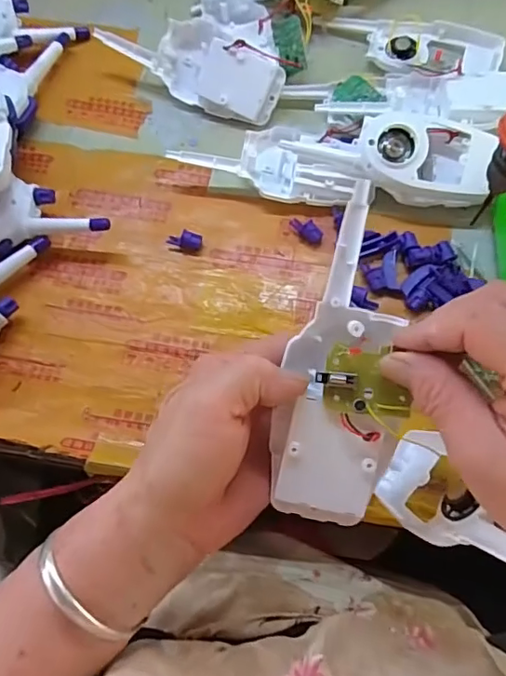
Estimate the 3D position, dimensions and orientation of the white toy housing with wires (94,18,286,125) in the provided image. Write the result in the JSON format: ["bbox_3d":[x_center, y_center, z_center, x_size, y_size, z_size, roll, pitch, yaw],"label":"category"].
[{"bbox_3d":[-0.049,-0.238,0.456,0.153,0.021,0.066,34,110,3],"label":"white toy housing with wires"}]

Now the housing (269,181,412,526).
[{"bbox_3d":[0.045,0.014,0.259,0.058,0.022,0.161,5,96,4],"label":"housing"}]

